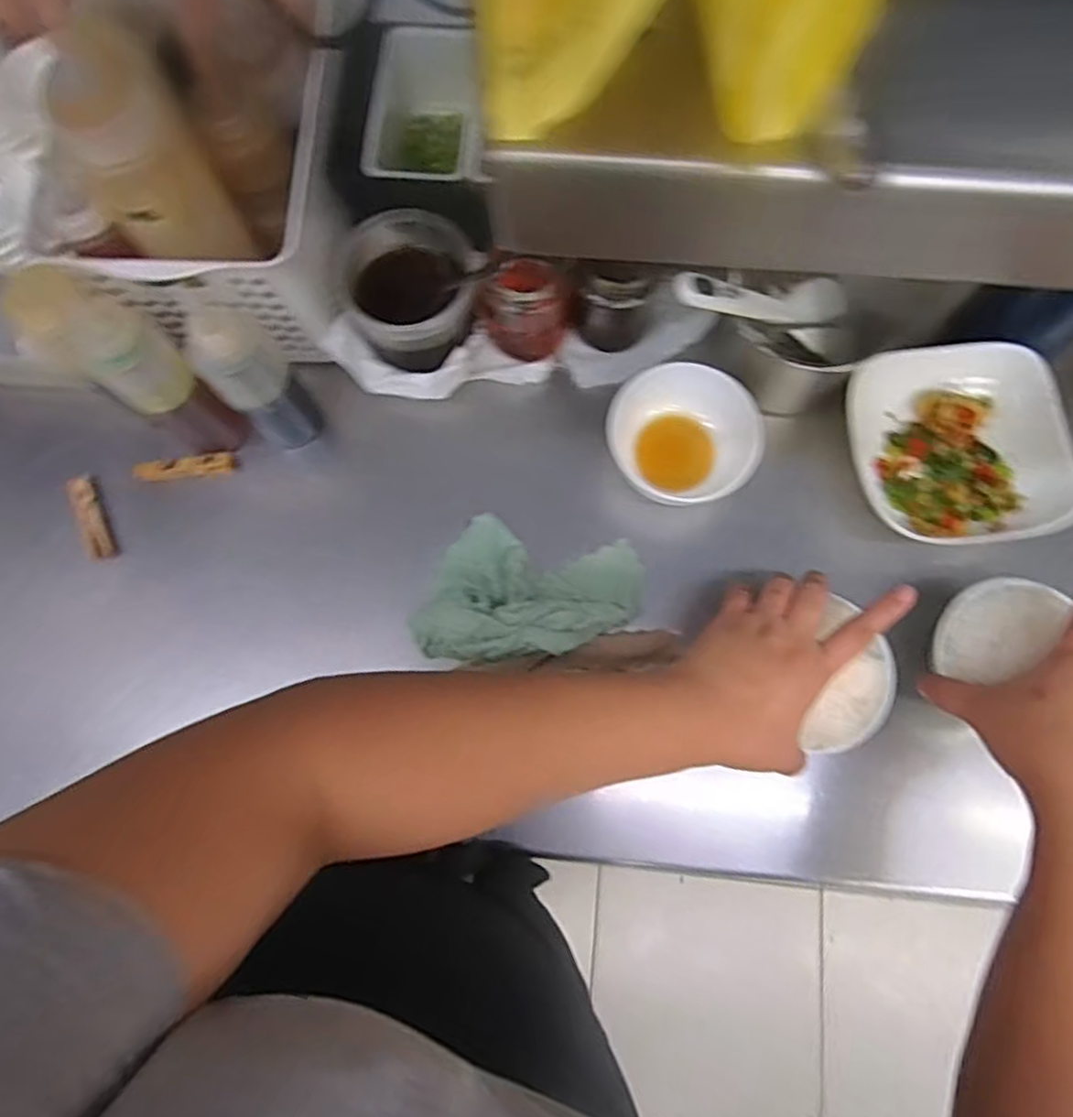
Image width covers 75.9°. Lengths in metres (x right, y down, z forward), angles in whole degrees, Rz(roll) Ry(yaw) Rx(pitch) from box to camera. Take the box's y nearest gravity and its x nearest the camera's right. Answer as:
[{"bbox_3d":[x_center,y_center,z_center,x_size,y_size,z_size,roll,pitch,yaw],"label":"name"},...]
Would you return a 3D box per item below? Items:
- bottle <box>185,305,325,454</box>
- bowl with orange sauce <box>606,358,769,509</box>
[{"bbox_3d":[-0.205,-0.134,0.495,0.054,0.160,0.057,-31,78,-7],"label":"bottle"},{"bbox_3d":[0.109,-0.091,0.516,0.100,0.048,0.105,0,77,1],"label":"bowl with orange sauce"}]

